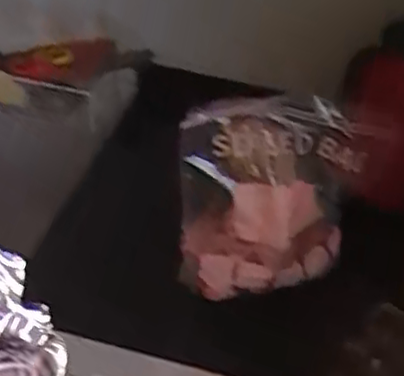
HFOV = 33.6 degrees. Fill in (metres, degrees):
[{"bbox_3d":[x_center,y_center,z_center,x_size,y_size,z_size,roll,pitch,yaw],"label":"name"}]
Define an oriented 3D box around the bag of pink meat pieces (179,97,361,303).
[{"bbox_3d":[0.080,0.008,0.777,0.206,0.210,0.119,-6,41,-16],"label":"bag of pink meat pieces"}]

